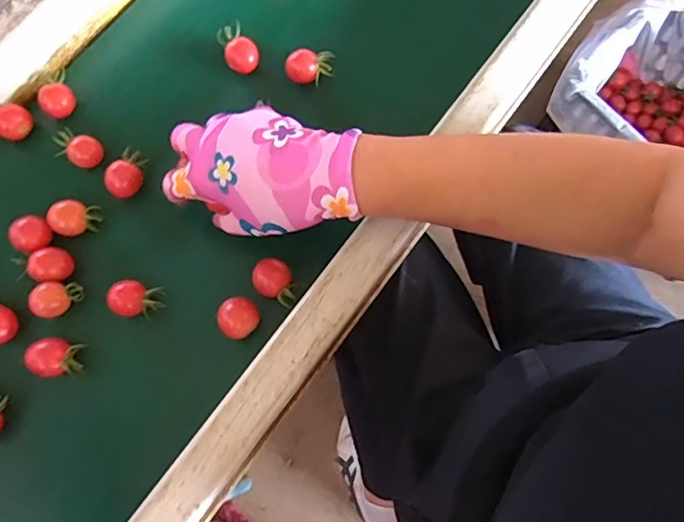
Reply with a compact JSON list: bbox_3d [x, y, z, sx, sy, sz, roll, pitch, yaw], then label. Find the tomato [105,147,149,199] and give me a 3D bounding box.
[{"bbox_3d":[-0.173,-0.069,0.436,0.024,0.022,0.037,31,77,7],"label":"tomato"}]

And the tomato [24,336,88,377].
[{"bbox_3d":[-0.211,0.072,0.402,0.040,0.024,0.027,8,76,1],"label":"tomato"}]

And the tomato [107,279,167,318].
[{"bbox_3d":[-0.157,0.031,0.418,0.038,0.028,0.027,16,76,3],"label":"tomato"}]

